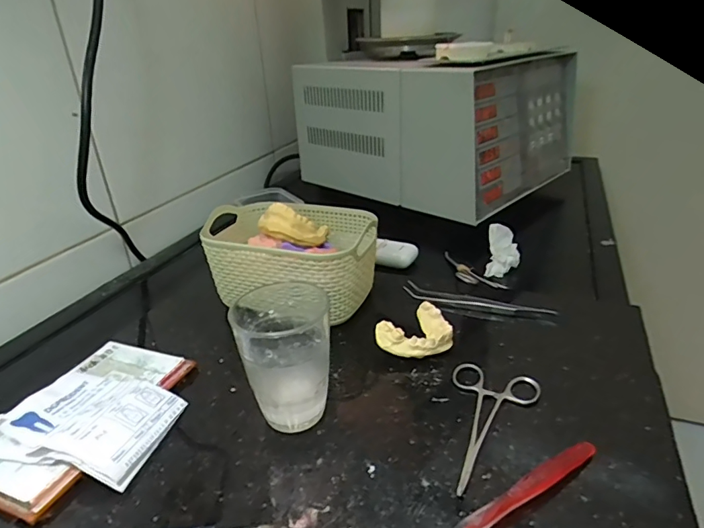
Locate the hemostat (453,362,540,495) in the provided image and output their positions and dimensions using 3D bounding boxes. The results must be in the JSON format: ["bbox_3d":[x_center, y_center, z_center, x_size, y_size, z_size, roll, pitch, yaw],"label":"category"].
[{"bbox_3d":[0.091,0.112,0.331,0.064,0.006,0.121,11,30,26],"label":"hemostat"}]

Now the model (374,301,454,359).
[{"bbox_3d":[0.059,0.062,0.409,0.069,0.028,0.047,-24,34,-36],"label":"model"}]

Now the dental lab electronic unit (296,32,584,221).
[{"bbox_3d":[0.127,-0.250,0.787,0.368,0.206,0.295,20,35,38],"label":"dental lab electronic unit"}]

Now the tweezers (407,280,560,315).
[{"bbox_3d":[0.124,0.036,0.469,0.145,0.008,0.016,10,29,24],"label":"tweezers"}]

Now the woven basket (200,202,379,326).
[{"bbox_3d":[-0.063,-0.008,0.491,0.177,0.082,0.120,10,29,24],"label":"woven basket"}]

